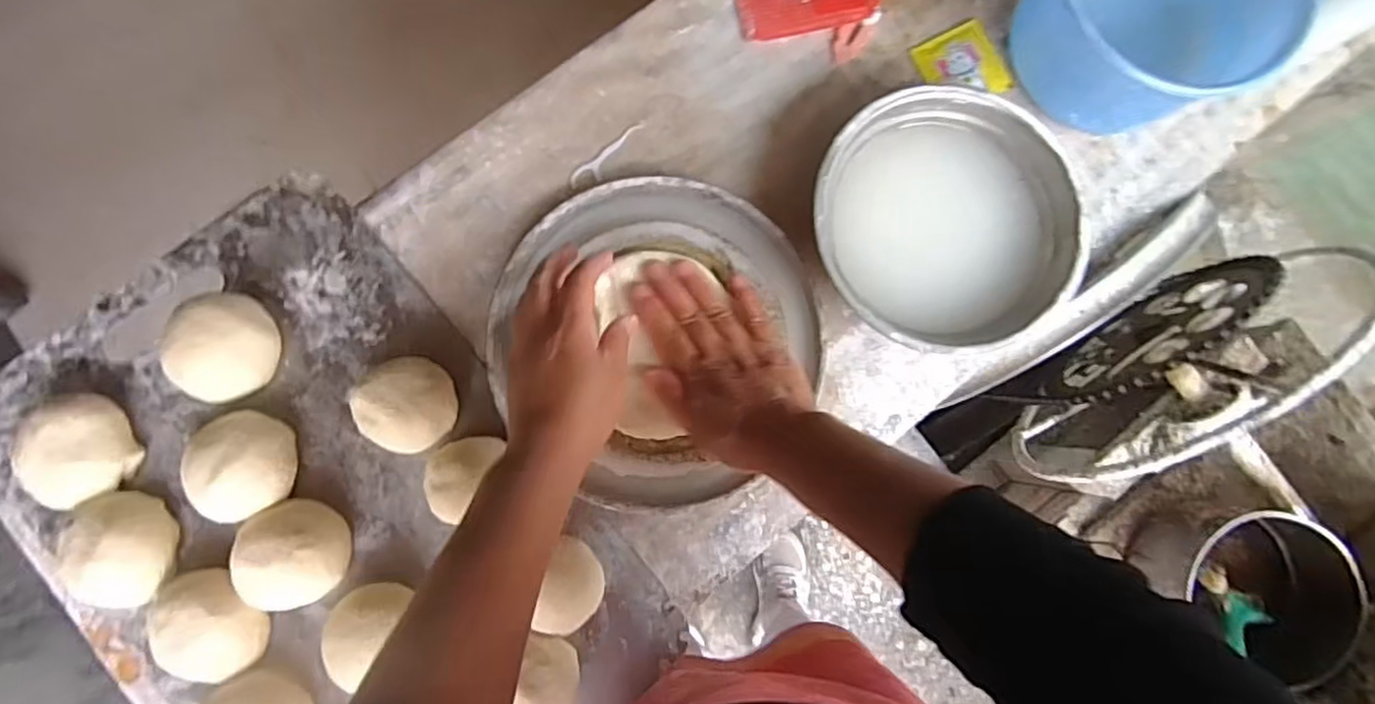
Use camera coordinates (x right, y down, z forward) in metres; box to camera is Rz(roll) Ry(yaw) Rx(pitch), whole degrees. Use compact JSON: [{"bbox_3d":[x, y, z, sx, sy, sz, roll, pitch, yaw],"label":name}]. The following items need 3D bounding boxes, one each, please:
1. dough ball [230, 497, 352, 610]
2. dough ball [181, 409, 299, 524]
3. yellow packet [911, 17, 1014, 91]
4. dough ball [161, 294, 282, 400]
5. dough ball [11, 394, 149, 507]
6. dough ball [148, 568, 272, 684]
[{"bbox_3d":[-0.264,0.134,0.453,0.065,0.031,0.067,1,82,-5],"label":"dough ball"},{"bbox_3d":[-0.301,0.074,0.458,0.064,0.028,0.070,1,82,-5],"label":"dough ball"},{"bbox_3d":[0.223,-0.232,0.555,0.061,0.009,0.065,-29,86,-8],"label":"yellow packet"},{"bbox_3d":[-0.321,-0.005,0.466,0.063,0.039,0.073,13,81,-3],"label":"dough ball"},{"bbox_3d":[-0.408,0.064,0.452,0.061,0.036,0.067,1,82,-5],"label":"dough ball"},{"bbox_3d":[-0.313,0.180,0.449,0.059,0.031,0.070,-30,86,-8],"label":"dough ball"}]

